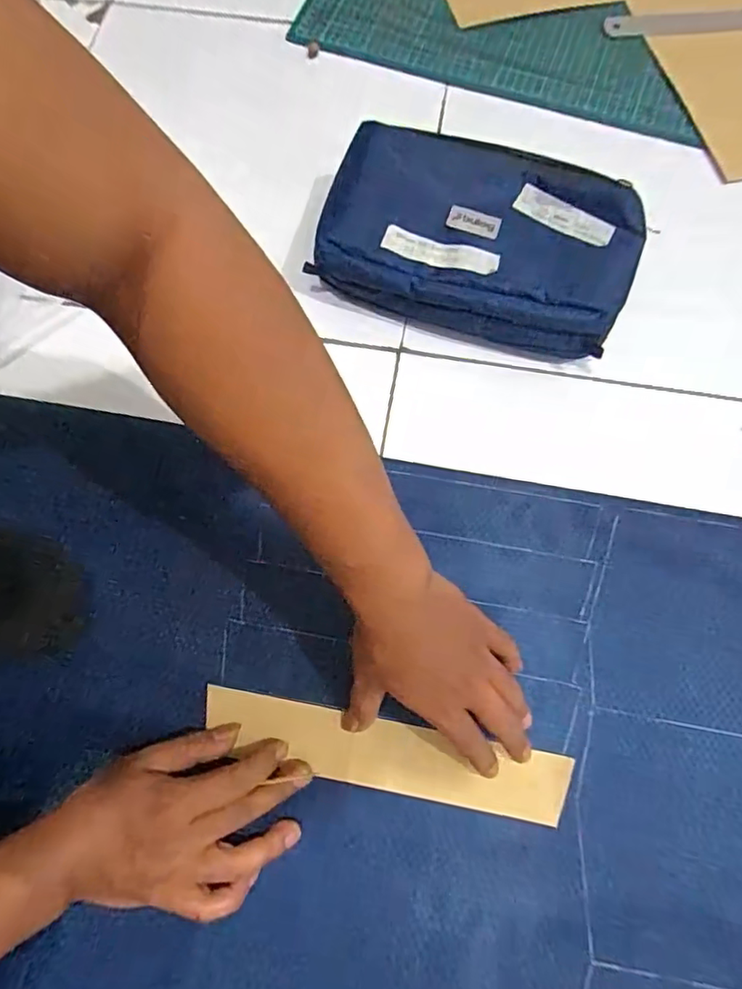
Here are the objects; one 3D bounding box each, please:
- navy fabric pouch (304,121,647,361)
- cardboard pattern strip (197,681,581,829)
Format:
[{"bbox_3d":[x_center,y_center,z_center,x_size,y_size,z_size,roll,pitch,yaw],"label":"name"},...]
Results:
[{"bbox_3d":[0.094,-0.221,0.498,0.261,0.073,0.155,16,73,6],"label":"navy fabric pouch"},{"bbox_3d":[0.008,0.187,0.402,0.260,0.008,0.046,10,73,4],"label":"cardboard pattern strip"}]

